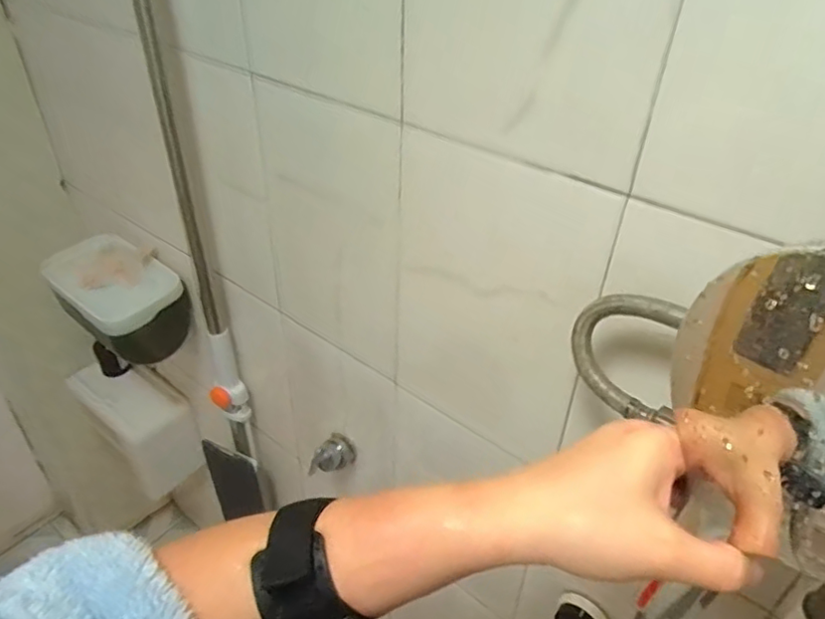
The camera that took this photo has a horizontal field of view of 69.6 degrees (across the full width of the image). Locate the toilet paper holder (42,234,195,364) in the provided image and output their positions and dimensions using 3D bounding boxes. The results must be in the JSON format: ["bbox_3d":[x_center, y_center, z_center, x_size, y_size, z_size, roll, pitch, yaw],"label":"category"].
[{"bbox_3d":[-0.477,-0.010,0.944,0.229,0.139,0.139,27,44,28],"label":"toilet paper holder"}]

